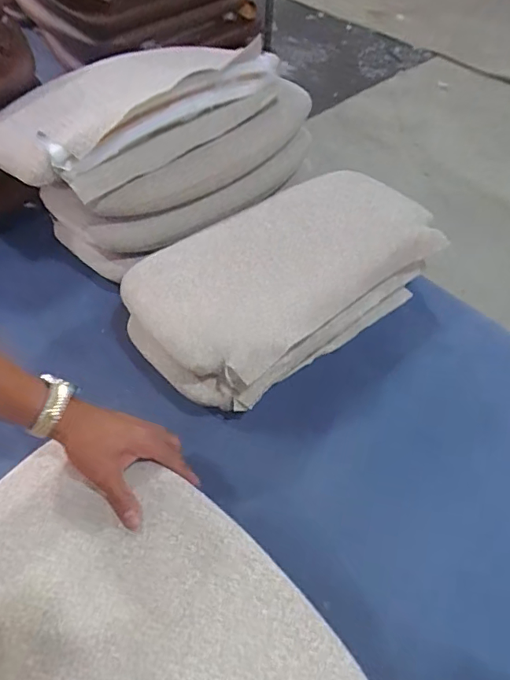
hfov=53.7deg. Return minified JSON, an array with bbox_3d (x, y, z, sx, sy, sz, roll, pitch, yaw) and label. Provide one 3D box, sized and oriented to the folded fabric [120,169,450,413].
[{"bbox_3d":[0.038,-0.077,0.724,0.434,0.133,0.227,-34,60,-26],"label":"folded fabric"}]

